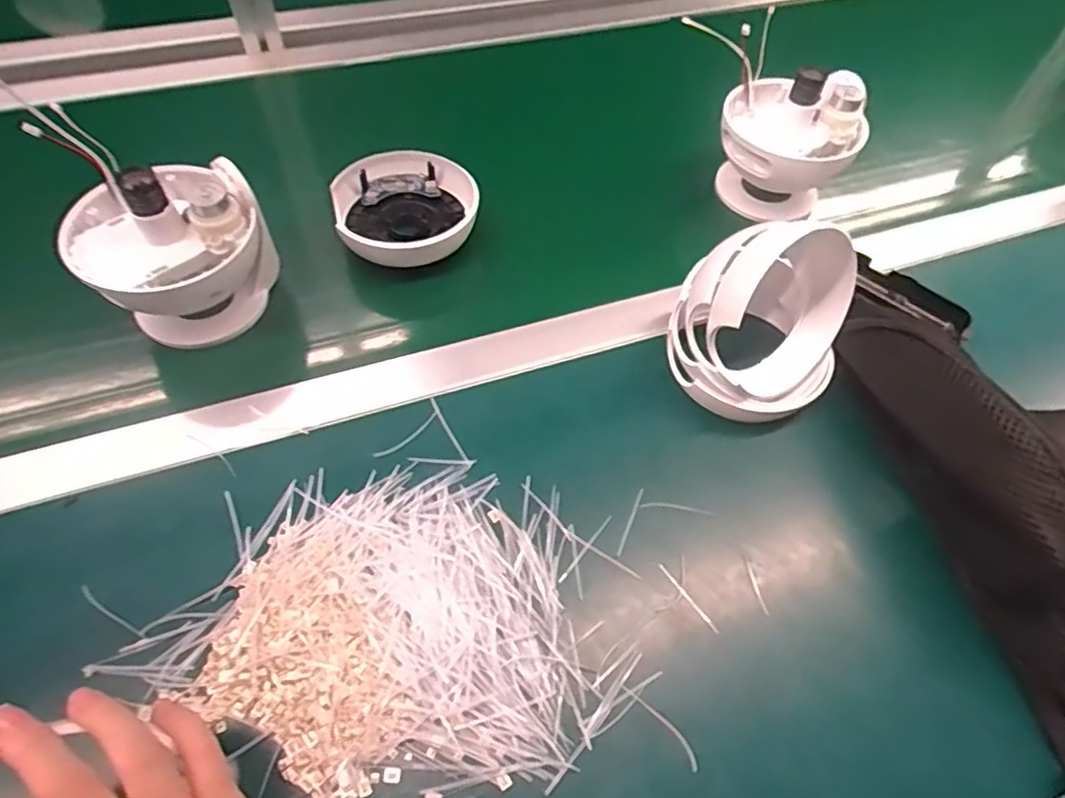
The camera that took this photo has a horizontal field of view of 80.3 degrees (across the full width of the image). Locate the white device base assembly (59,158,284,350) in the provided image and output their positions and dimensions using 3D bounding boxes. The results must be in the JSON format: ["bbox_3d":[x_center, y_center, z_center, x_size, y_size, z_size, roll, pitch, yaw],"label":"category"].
[{"bbox_3d":[-0.243,-0.102,0.433,0.115,0.104,0.109,-21,61,-17],"label":"white device base assembly"}]

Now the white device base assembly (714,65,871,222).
[{"bbox_3d":[0.220,-0.223,0.554,0.110,0.111,0.112,30,59,15],"label":"white device base assembly"}]

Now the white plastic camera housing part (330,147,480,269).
[{"bbox_3d":[-0.101,-0.151,0.517,0.112,0.045,0.116,-11,58,-11],"label":"white plastic camera housing part"}]

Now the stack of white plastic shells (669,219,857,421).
[{"bbox_3d":[0.161,-0.060,0.428,0.113,0.110,0.120,36,61,18],"label":"stack of white plastic shells"}]

